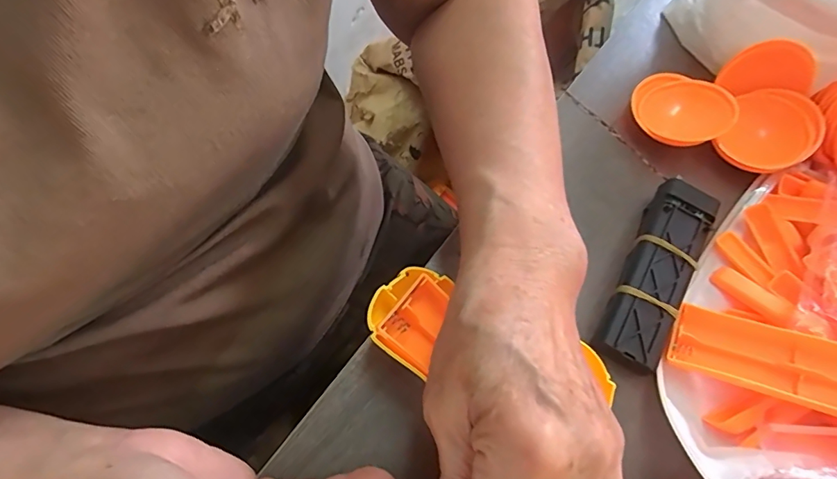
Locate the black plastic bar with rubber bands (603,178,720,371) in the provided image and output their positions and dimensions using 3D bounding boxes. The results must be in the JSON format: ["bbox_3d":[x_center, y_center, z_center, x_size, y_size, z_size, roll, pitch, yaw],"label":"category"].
[{"bbox_3d":[0.134,0.017,0.262,0.032,0.019,0.107,28,68,5],"label":"black plastic bar with rubber bands"}]

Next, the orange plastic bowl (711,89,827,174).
[{"bbox_3d":[0.221,-0.068,0.296,0.050,0.015,0.054,26,78,27],"label":"orange plastic bowl"}]

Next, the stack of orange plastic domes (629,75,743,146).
[{"bbox_3d":[0.168,-0.084,0.304,0.052,0.026,0.057,-41,74,-19],"label":"stack of orange plastic domes"}]

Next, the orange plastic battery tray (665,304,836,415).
[{"bbox_3d":[0.185,0.062,0.230,0.110,0.020,0.034,14,63,30],"label":"orange plastic battery tray"}]

